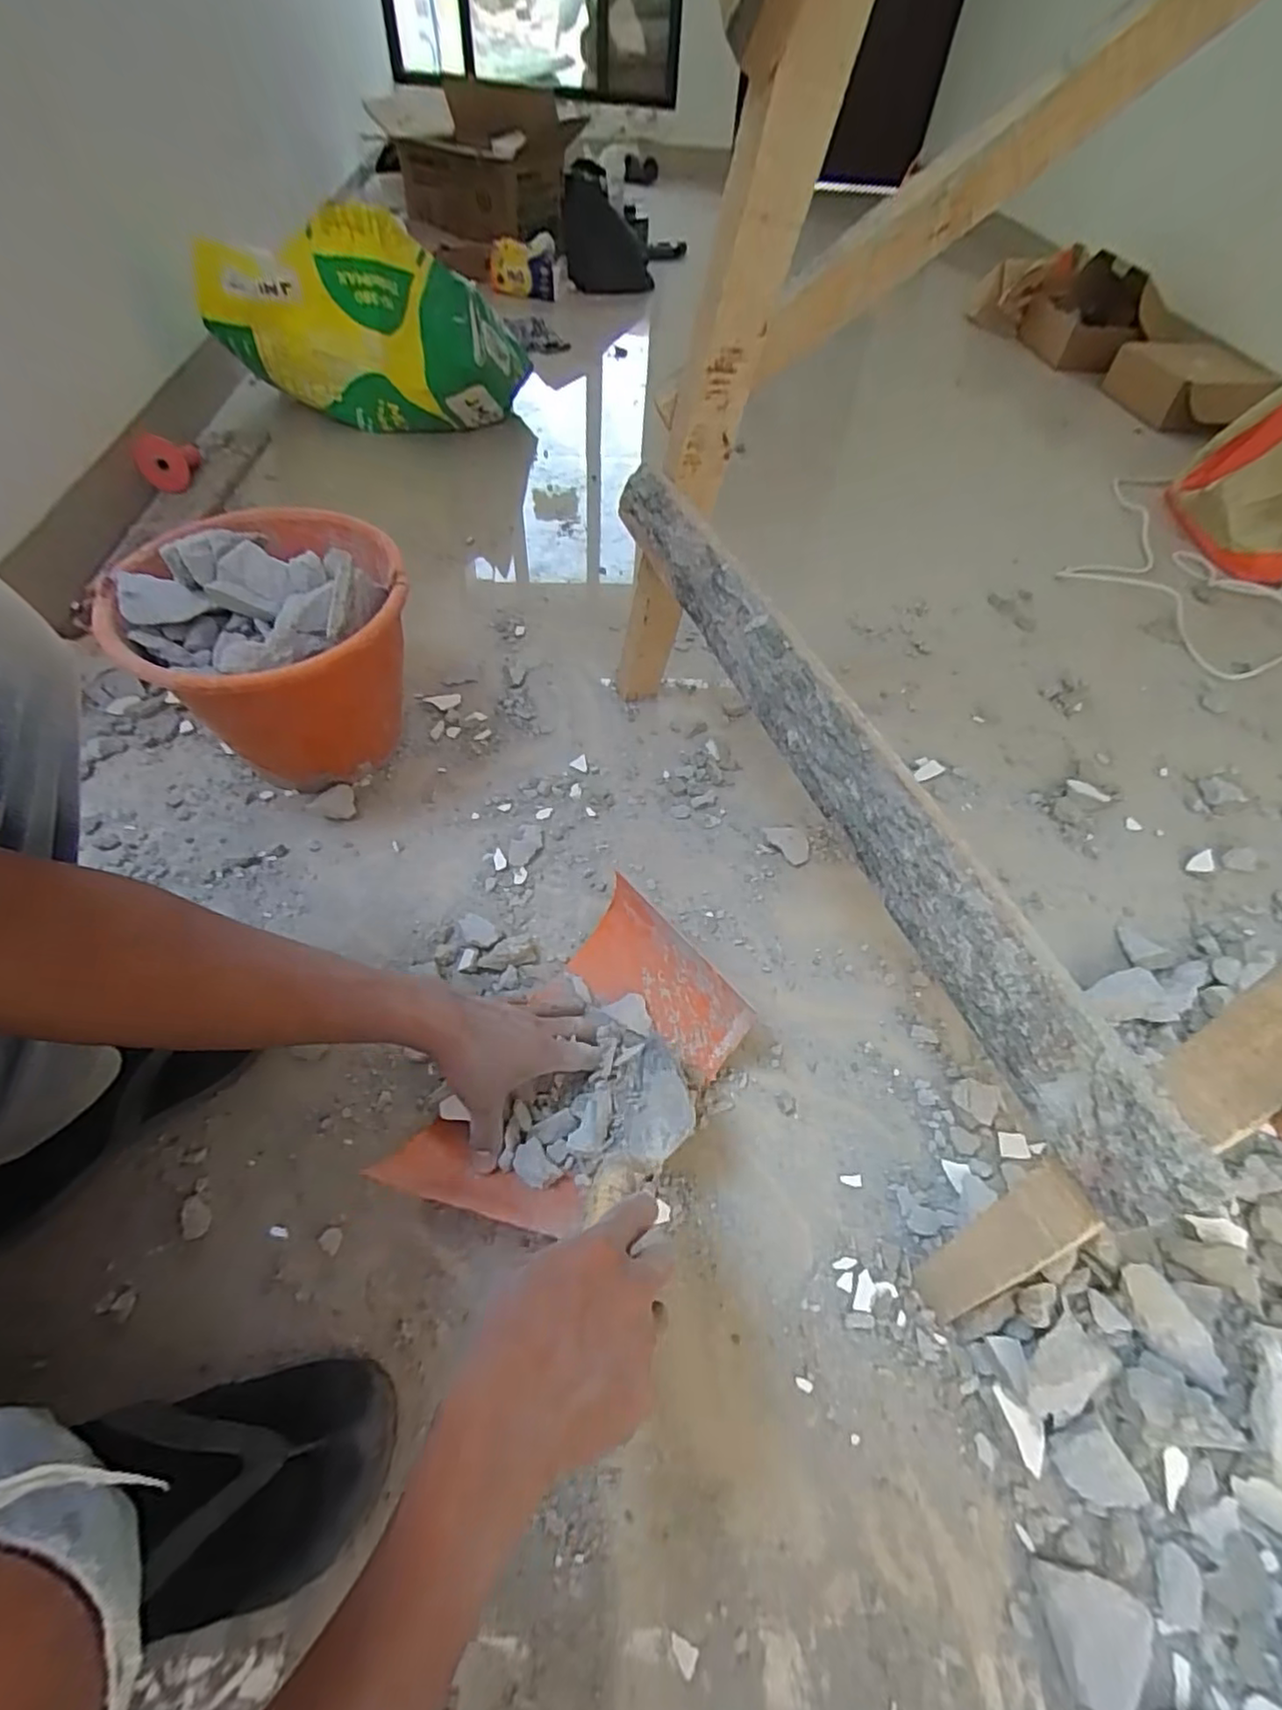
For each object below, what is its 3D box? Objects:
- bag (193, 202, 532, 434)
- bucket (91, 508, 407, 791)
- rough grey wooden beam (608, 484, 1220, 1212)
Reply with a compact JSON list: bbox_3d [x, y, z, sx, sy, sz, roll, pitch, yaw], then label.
[{"bbox_3d":[-0.458,-0.945,1.207,0.443,0.293,0.211,8,54,2],"label":"bag"},{"bbox_3d":[-0.365,-0.204,0.701,0.260,0.246,0.244,2,54,-3],"label":"bucket"},{"bbox_3d":[0.120,-0.096,0.469,0.032,0.050,0.658,-15,57,-15],"label":"rough grey wooden beam"}]

